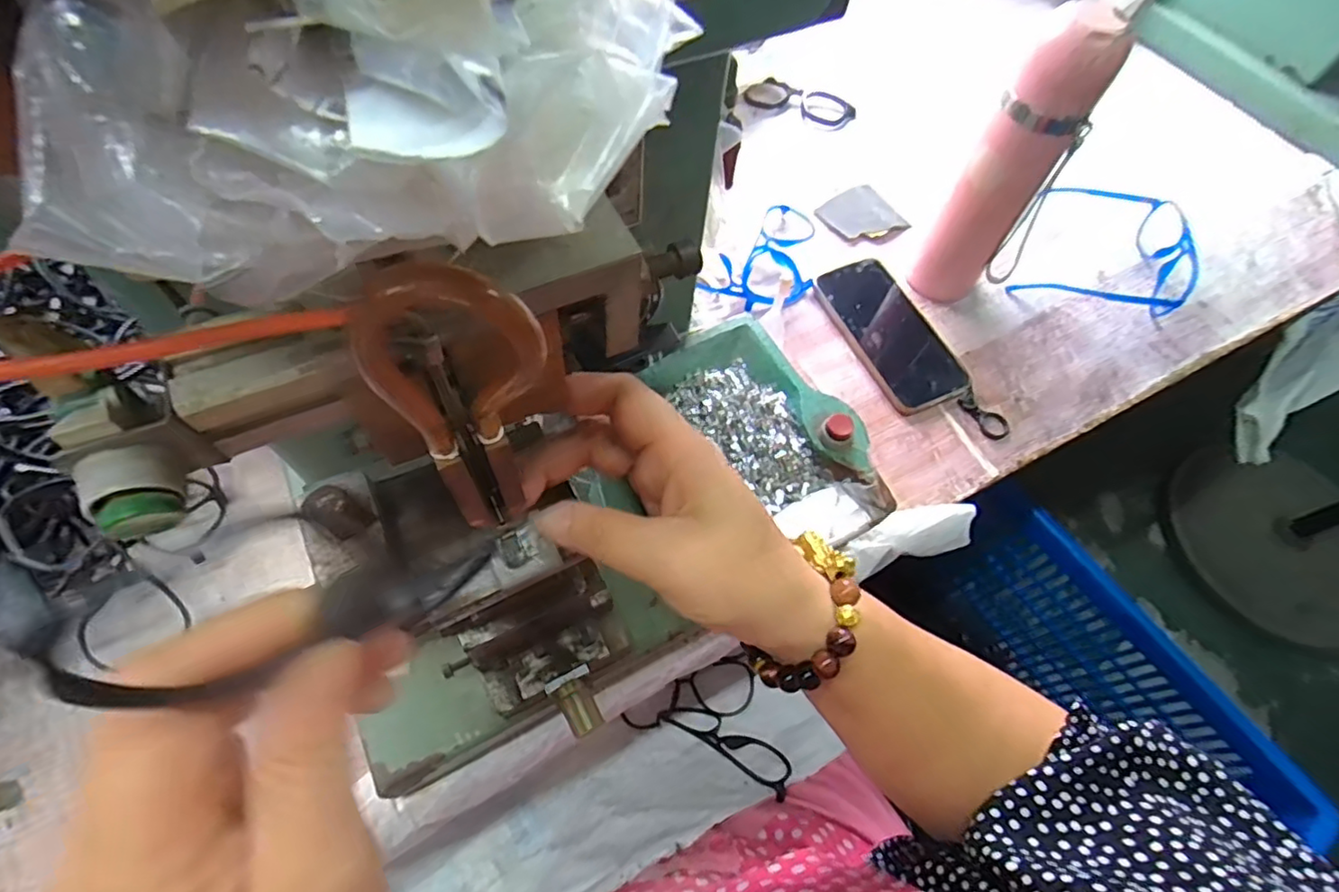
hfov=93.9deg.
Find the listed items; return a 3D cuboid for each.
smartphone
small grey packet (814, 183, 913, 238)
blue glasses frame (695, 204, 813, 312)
[{"bbox_3d":[0.203,-0.105,0.566,0.081,0.014,0.155,-20,64,-13],"label":"smartphone"},{"bbox_3d":[0.200,-0.238,0.640,0.077,0.014,0.065,-29,67,-17],"label":"small grey packet"},{"bbox_3d":[0.104,-0.183,0.596,0.084,0.029,0.155,32,65,14],"label":"blue glasses frame"}]

